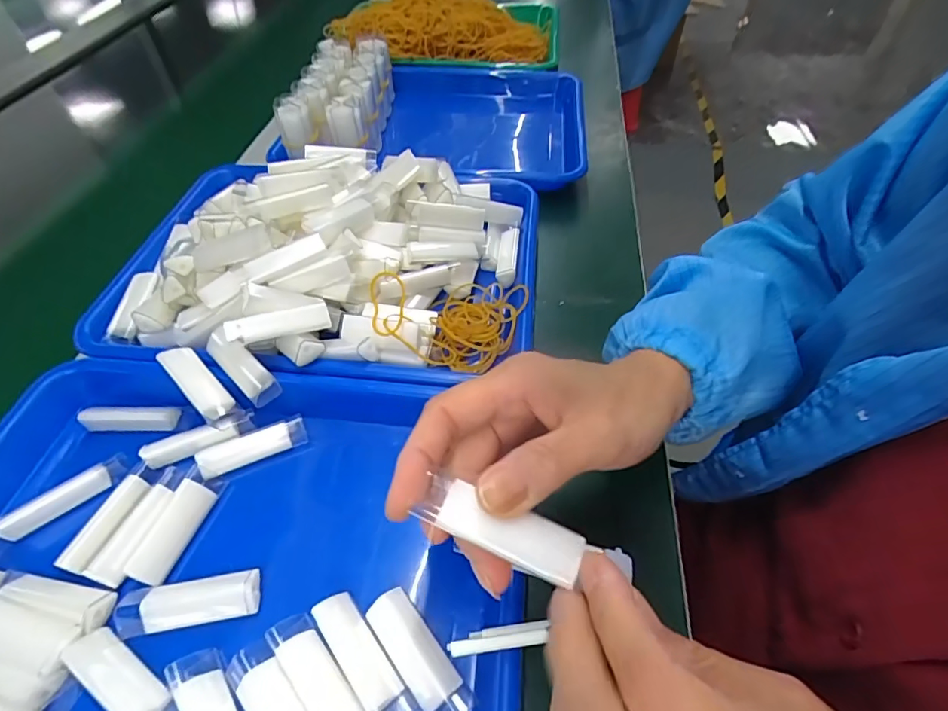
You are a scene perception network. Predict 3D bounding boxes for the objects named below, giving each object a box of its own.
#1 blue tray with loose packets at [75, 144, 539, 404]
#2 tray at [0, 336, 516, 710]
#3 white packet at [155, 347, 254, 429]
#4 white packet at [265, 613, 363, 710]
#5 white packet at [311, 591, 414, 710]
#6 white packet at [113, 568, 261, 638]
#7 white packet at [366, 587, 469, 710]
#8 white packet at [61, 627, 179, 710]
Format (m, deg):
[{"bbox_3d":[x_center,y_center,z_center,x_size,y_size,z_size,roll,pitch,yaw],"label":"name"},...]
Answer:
[{"bbox_3d":[-0.113,-0.088,0.393,0.334,0.069,0.257,-1,51,0],"label":"blue tray with loose packets"},{"bbox_3d":[-0.142,0.115,0.262,0.323,0.037,0.247,5,51,5],"label":"tray"},{"bbox_3d":[-0.174,0.018,0.314,0.065,0.019,0.021,44,62,11],"label":"white packet"},{"bbox_3d":[-0.074,0.153,0.234,0.019,0.011,0.066,-34,58,-24],"label":"white packet"},{"bbox_3d":[-0.054,0.146,0.240,0.019,0.011,0.065,-33,57,-23],"label":"white packet"},{"bbox_3d":[-0.149,0.128,0.258,0.069,0.006,0.023,-7,53,-7],"label":"white packet"},{"bbox_3d":[-0.027,0.146,0.241,0.022,0.010,0.064,-33,57,-23],"label":"white packet"},{"bbox_3d":[-0.169,0.157,0.236,0.063,0.013,0.019,26,56,21],"label":"white packet"}]

